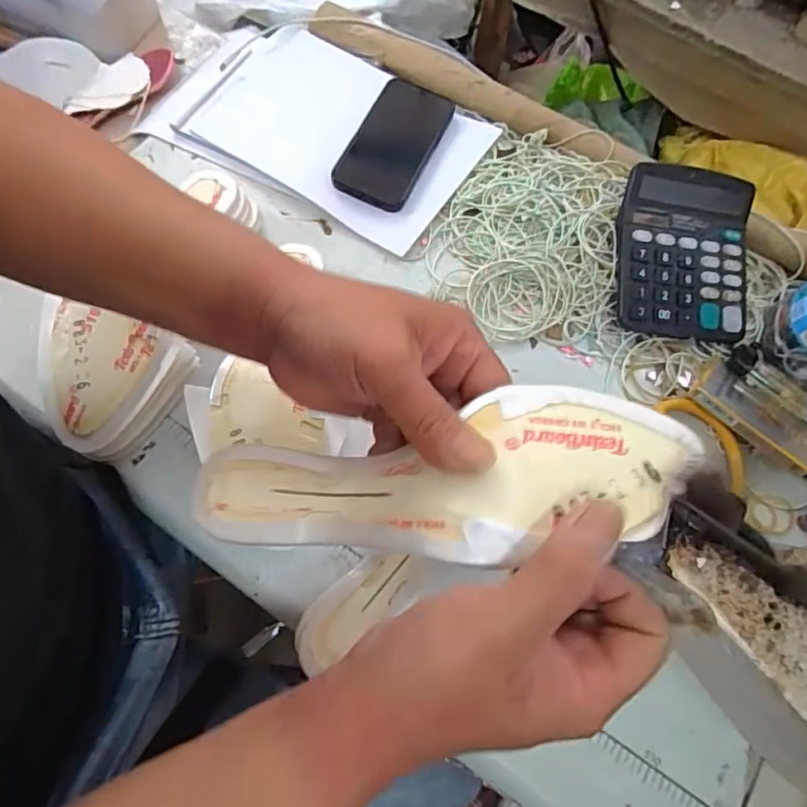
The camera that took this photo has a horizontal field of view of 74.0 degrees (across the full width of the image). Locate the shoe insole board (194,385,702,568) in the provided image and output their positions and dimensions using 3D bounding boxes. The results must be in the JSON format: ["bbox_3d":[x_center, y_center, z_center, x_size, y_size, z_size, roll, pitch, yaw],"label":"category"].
[{"bbox_3d":[0.008,0.038,0.255,0.233,0.025,0.075,-9,66,15],"label":"shoe insole board"}]

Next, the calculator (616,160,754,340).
[{"bbox_3d":[0.242,-0.128,0.461,0.117,0.018,0.145,5,87,-7],"label":"calculator"}]

